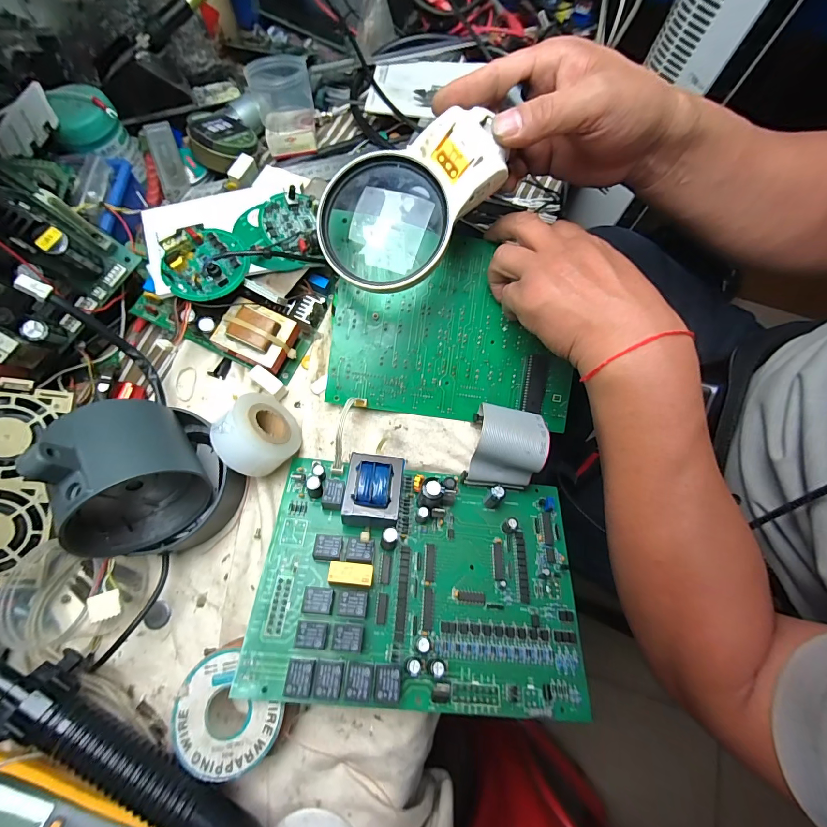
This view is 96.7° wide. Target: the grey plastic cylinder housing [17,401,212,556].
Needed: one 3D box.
[{"bbox_3d":[-0.192,0.041,0.251,0.083,0.114,0.082,-37,76,-14],"label":"grey plastic cylinder housing"}]

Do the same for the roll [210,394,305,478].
[{"bbox_3d":[-0.122,0.016,0.290,0.029,0.062,0.057,-40,87,25],"label":"roll"}]

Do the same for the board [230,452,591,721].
[{"bbox_3d":[0.011,0.109,0.258,0.229,0.039,0.158,8,57,-4],"label":"board"}]

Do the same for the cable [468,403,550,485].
[{"bbox_3d":[0.075,0.024,0.295,0.057,0.047,0.066,9,71,1],"label":"cable"}]

